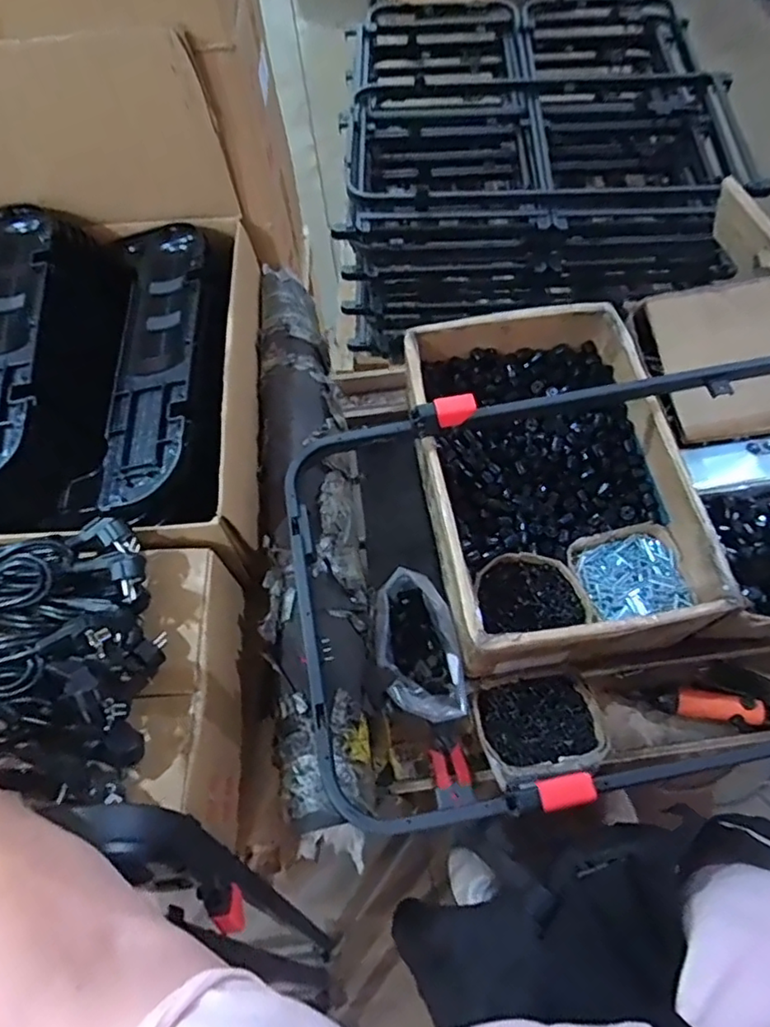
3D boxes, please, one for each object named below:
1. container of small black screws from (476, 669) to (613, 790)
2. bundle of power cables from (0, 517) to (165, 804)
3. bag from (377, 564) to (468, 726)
[{"bbox_3d":[0.208,0.291,0.823,0.166,0.063,0.153,-11,44,-10],"label":"container of small black screws"},{"bbox_3d":[-0.486,0.163,0.626,0.464,0.094,0.269,-7,64,0],"label":"bundle of power cables"},{"bbox_3d":[0.044,0.192,0.855,0.108,0.120,0.203,-12,64,-3],"label":"bag"}]

